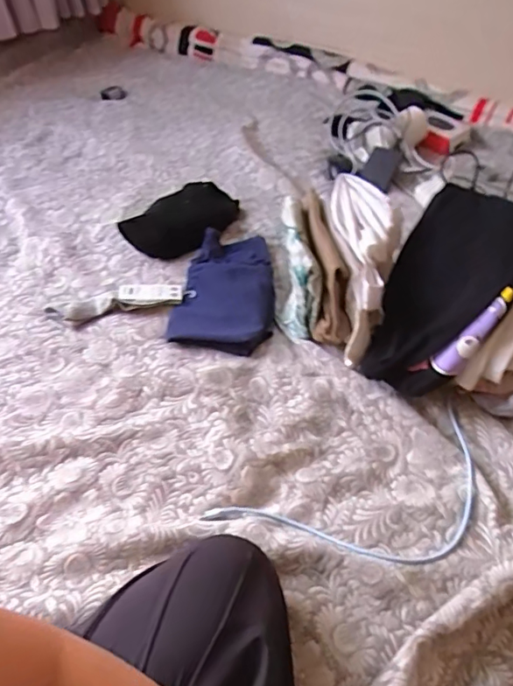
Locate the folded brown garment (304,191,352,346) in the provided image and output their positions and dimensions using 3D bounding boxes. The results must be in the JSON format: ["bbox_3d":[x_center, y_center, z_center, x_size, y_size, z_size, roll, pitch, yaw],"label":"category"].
[{"bbox_3d":[0.095,-0.109,0.813,0.047,0.151,0.205,-8,48,-5],"label":"folded brown garment"}]

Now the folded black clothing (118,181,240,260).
[{"bbox_3d":[-0.140,-0.239,1.010,0.128,0.058,0.221,33,57,31],"label":"folded black clothing"}]

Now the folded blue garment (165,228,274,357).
[{"bbox_3d":[-0.054,-0.099,0.895,0.165,0.034,0.267,0,46,5],"label":"folded blue garment"}]

